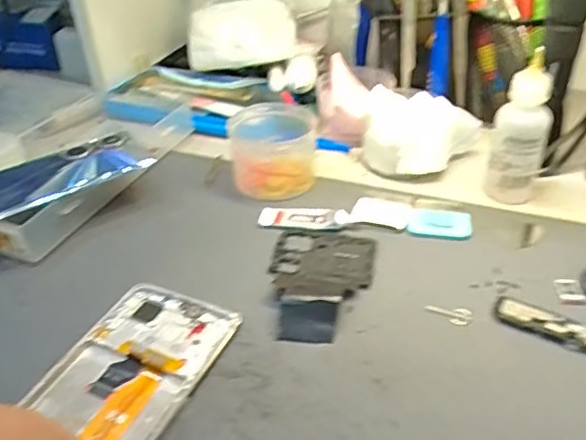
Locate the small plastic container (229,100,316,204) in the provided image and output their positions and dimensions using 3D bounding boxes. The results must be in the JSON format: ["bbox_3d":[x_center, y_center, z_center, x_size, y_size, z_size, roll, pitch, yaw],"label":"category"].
[{"bbox_3d":[-0.014,-0.055,0.424,0.062,0.048,0.067,1,36,4],"label":"small plastic container"}]

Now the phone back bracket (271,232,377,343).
[{"bbox_3d":[0.015,0.034,0.332,0.061,0.013,0.091,5,37,9],"label":"phone back bracket"}]

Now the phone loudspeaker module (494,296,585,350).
[{"bbox_3d":[0.142,0.057,0.299,0.064,0.005,0.019,20,41,27],"label":"phone loudspeaker module"}]

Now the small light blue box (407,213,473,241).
[{"bbox_3d":[0.098,0.003,0.375,0.041,0.006,0.023,4,37,9],"label":"small light blue box"}]

